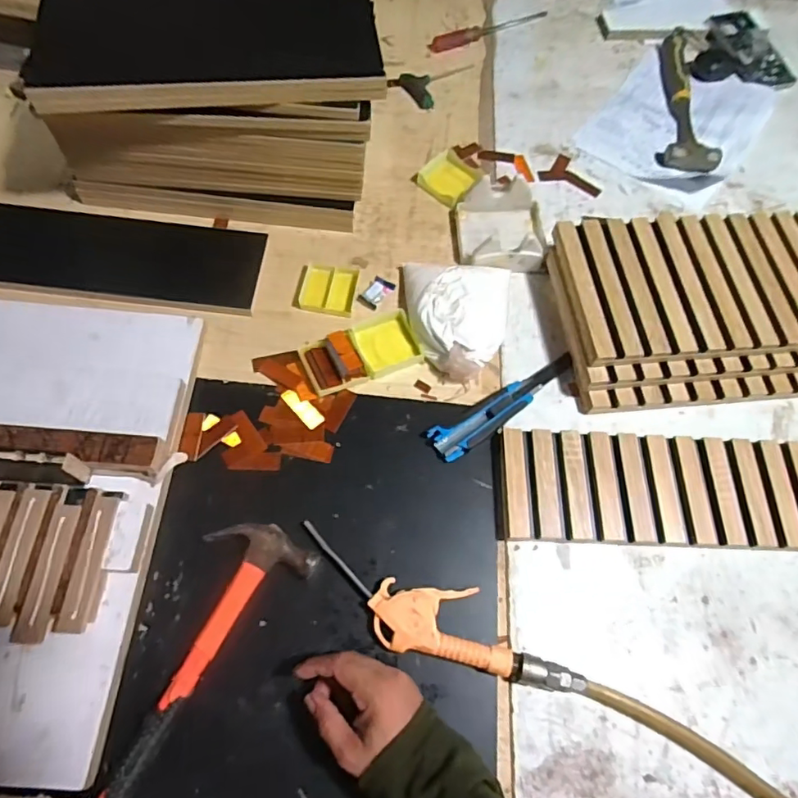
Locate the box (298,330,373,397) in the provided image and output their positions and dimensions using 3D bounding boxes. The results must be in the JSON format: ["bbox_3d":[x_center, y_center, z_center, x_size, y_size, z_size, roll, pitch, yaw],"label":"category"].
[{"bbox_3d":[-0.072,-0.042,0.591,0.064,0.023,0.065,-22,70,-12],"label":"box"}]

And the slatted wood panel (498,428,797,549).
[{"bbox_3d":[0.387,0.098,0.559,0.567,0.027,0.115,3,67,-2],"label":"slatted wood panel"}]

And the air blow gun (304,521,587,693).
[{"bbox_3d":[0.034,0.201,0.488,0.273,0.023,0.073,18,67,4],"label":"air blow gun"}]

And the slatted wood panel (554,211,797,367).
[{"bbox_3d":[0.359,-0.135,0.593,0.338,0.020,0.179,-4,66,-6],"label":"slatted wood panel"}]

